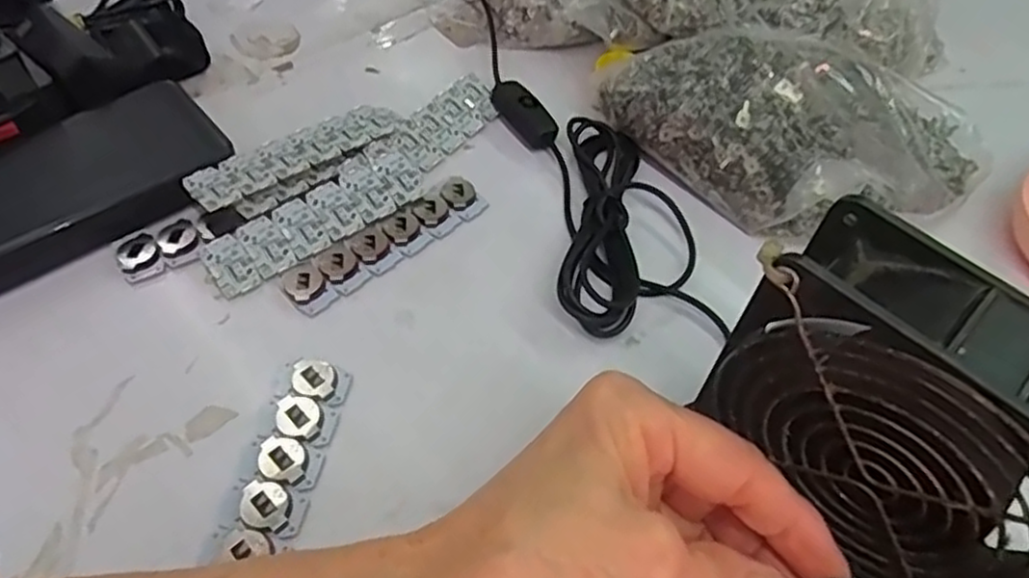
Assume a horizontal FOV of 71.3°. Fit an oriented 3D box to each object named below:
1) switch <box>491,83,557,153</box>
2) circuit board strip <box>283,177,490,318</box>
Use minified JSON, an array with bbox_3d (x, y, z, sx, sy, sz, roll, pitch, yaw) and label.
[{"bbox_3d":[0.005,-0.097,0.396,0.018,0.020,0.047,-22,57,-20],"label":"switch"},{"bbox_3d":[-0.060,-0.023,0.344,0.107,0.006,0.025,-35,62,-27],"label":"circuit board strip"}]

